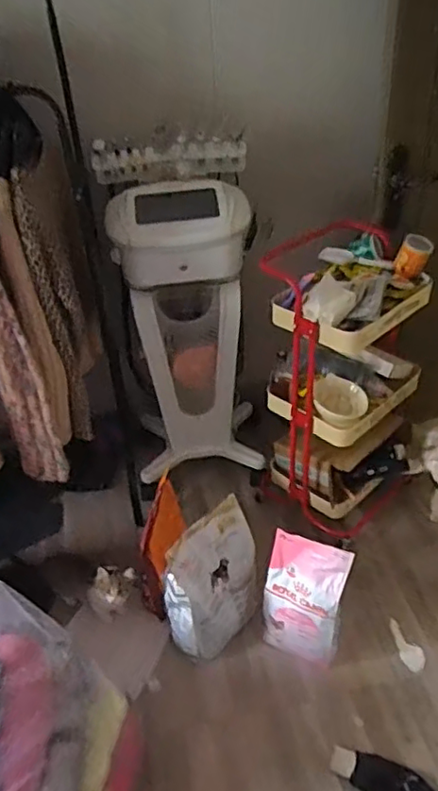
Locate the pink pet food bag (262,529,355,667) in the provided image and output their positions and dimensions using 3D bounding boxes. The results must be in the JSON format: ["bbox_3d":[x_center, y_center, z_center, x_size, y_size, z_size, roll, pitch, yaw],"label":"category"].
[{"bbox_3d":[0.213,0.522,1.547,0.198,0.353,0.108,15,41,24],"label":"pink pet food bag"}]

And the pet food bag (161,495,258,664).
[{"bbox_3d":[-0.007,0.499,1.594,0.256,0.417,0.118,-32,45,-32],"label":"pet food bag"}]

